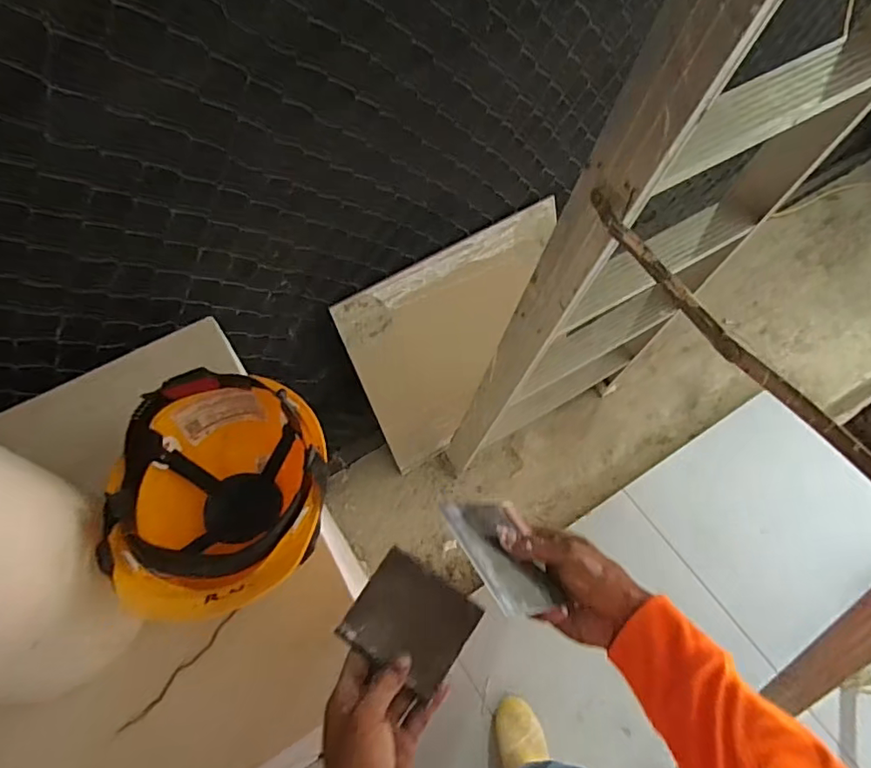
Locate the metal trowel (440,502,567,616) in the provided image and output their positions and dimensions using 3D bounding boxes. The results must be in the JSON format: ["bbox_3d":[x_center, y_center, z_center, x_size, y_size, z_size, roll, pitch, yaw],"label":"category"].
[{"bbox_3d":[0.057,0.146,0.488,0.082,0.009,0.120,14,29,-39],"label":"metal trowel"}]

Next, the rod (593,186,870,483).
[{"bbox_3d":[0.263,-0.037,0.478,0.015,0.044,0.405,-27,58,-14],"label":"rod"}]

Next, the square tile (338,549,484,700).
[{"bbox_3d":[-0.023,0.202,0.477,0.100,0.011,0.086,27,80,25],"label":"square tile"}]

